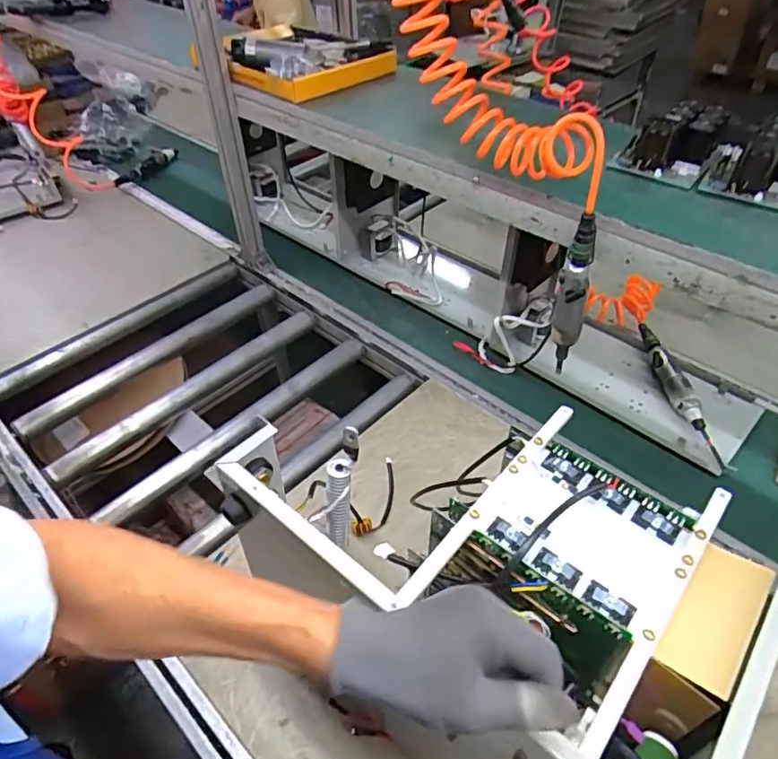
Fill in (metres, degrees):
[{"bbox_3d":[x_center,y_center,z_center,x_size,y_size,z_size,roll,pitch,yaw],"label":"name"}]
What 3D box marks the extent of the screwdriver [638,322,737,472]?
[{"bbox_3d":[0.500,0.019,0.958,0.034,0.051,0.296,-6,45,-4],"label":"screwdriver"}]

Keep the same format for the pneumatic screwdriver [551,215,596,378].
[{"bbox_3d":[0.255,-0.110,0.783,0.043,0.265,0.045,15,48,16],"label":"pneumatic screwdriver"}]

